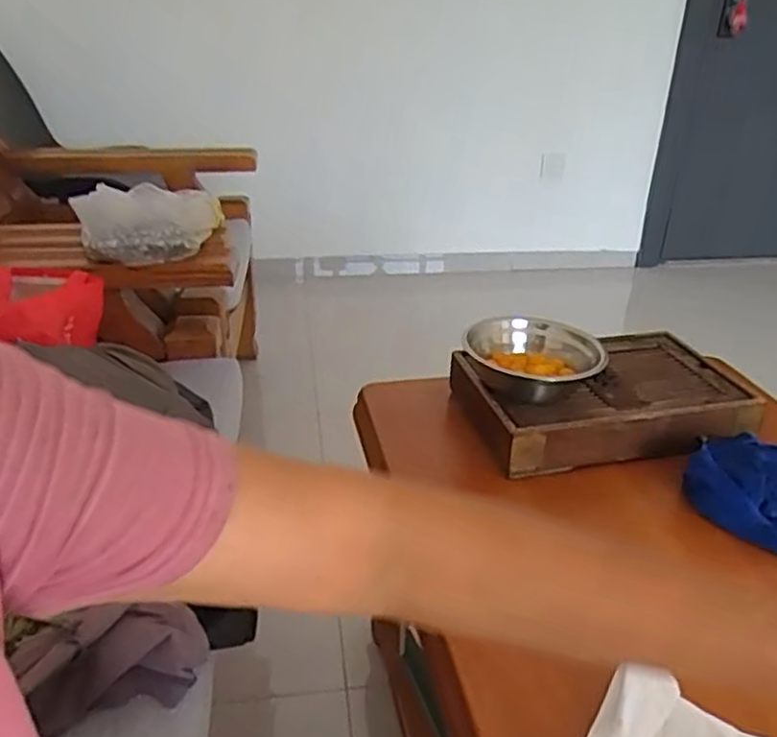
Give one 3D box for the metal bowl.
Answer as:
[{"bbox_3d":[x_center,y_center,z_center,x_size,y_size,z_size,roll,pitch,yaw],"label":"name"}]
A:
[{"bbox_3d":[0.183,-0.013,0.893,0.172,0.055,0.172,1,29,0],"label":"metal bowl"}]

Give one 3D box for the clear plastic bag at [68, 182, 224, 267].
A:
[{"bbox_3d":[-0.370,-0.230,1.102,0.214,0.079,0.180,-8,30,-15],"label":"clear plastic bag"}]

